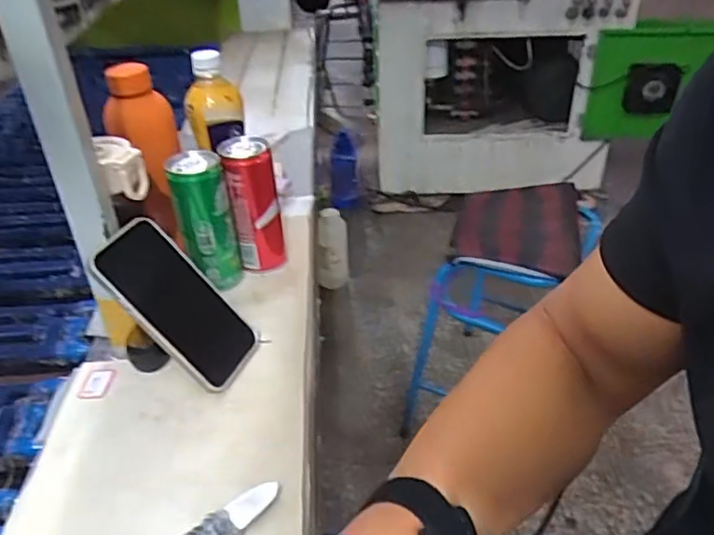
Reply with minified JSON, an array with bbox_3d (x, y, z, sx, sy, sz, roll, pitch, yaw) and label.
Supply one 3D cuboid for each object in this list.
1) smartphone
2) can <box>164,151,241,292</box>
[{"bbox_3d":[-0.160,0.032,0.556,0.010,0.160,0.079,-30,18,45],"label":"smartphone"},{"bbox_3d":[-0.158,-0.048,0.647,0.058,0.139,0.051,-14,37,-16],"label":"can"}]

